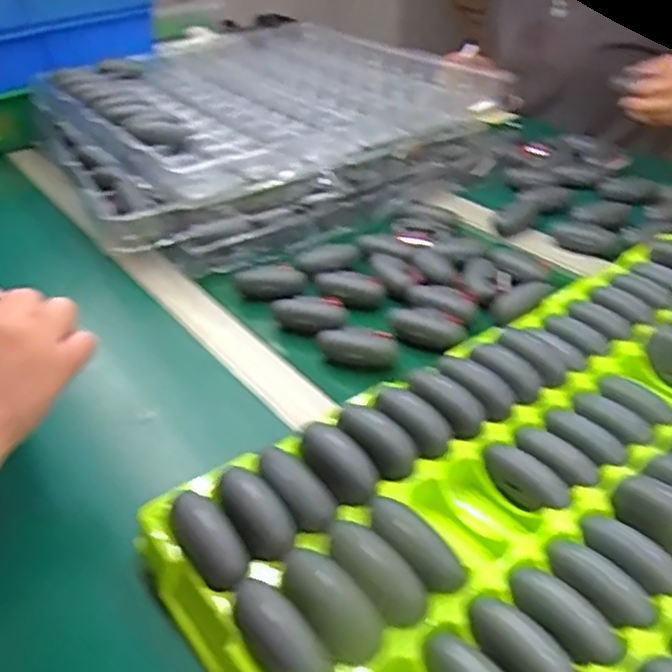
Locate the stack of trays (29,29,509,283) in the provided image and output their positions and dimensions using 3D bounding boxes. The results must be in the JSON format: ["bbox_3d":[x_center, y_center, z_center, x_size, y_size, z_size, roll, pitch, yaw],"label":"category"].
[{"bbox_3d":[-0.103,-0.265,0.872,0.485,0.106,0.437,-23,40,-28],"label":"stack of trays"}]

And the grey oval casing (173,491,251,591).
[{"bbox_3d":[-0.071,0.110,0.383,0.027,0.017,0.061,-24,56,-30],"label":"grey oval casing"}]

